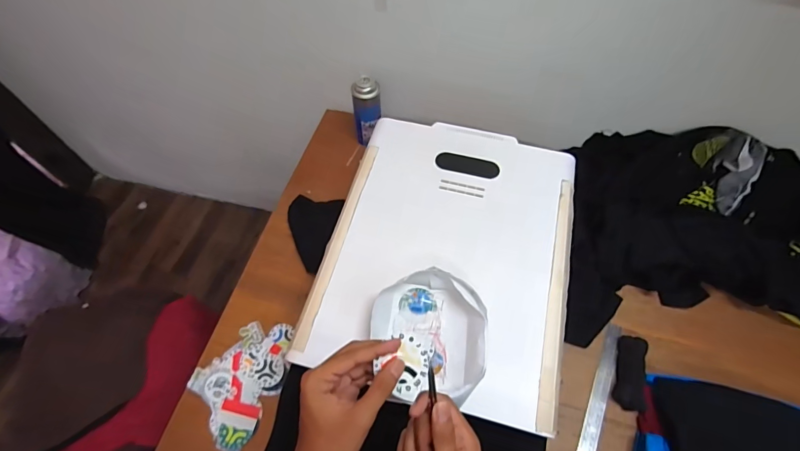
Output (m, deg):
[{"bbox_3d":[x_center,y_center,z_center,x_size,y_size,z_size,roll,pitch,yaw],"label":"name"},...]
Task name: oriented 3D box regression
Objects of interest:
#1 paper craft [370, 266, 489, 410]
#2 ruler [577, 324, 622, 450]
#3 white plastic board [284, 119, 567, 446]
[{"bbox_3d":[0.044,0.156,0.555,0.175,0.057,0.179,0,60,0],"label":"paper craft"},{"bbox_3d":[0.352,0.324,0.686,0.030,0.007,0.318,19,63,21],"label":"ruler"},{"bbox_3d":[0.087,0.029,0.660,0.396,0.029,0.492,13,61,7],"label":"white plastic board"}]

